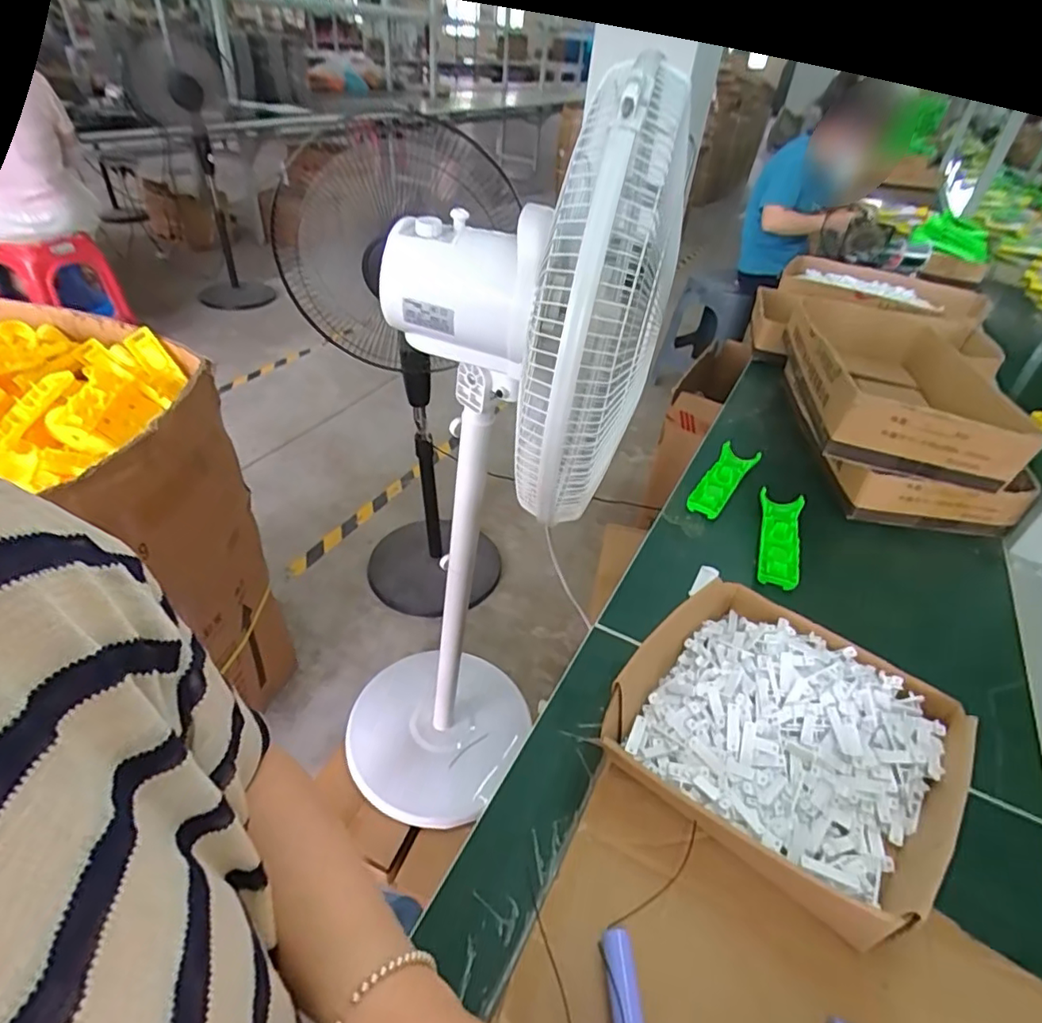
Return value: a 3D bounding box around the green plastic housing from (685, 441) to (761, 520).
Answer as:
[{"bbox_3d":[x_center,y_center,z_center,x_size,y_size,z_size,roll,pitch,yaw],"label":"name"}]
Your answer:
[{"bbox_3d":[0.279,-0.047,0.800,0.046,0.031,0.163,26,43,23],"label":"green plastic housing"}]

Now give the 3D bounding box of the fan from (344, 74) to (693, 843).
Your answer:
[{"bbox_3d":[-0.089,0.051,0.845,0.408,1.066,0.438,15,40,12],"label":"fan"}]

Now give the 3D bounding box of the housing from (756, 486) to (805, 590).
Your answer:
[{"bbox_3d":[0.318,0.028,0.714,0.045,0.020,0.172,15,40,12],"label":"housing"}]

